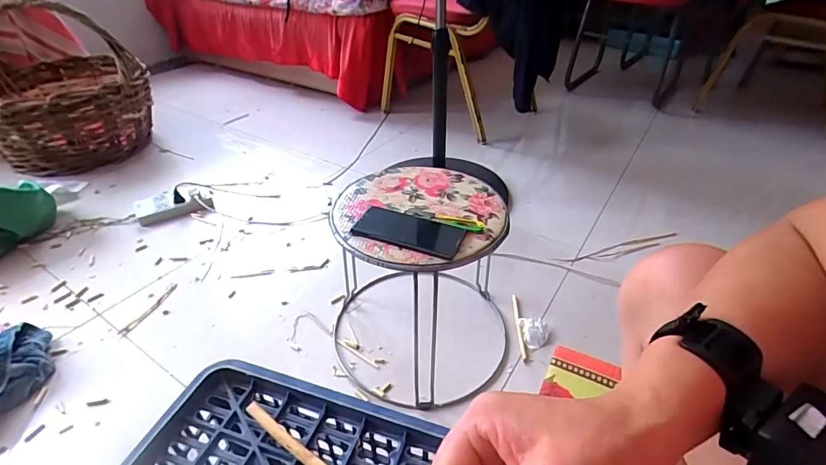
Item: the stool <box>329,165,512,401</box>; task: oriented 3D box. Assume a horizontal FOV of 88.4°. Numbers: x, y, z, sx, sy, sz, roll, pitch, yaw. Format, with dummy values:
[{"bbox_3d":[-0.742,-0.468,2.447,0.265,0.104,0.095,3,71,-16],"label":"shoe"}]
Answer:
[{"bbox_3d":[-0.002,0.084,0.777,0.289,0.320,0.289,0,36,0],"label":"stool"}]

